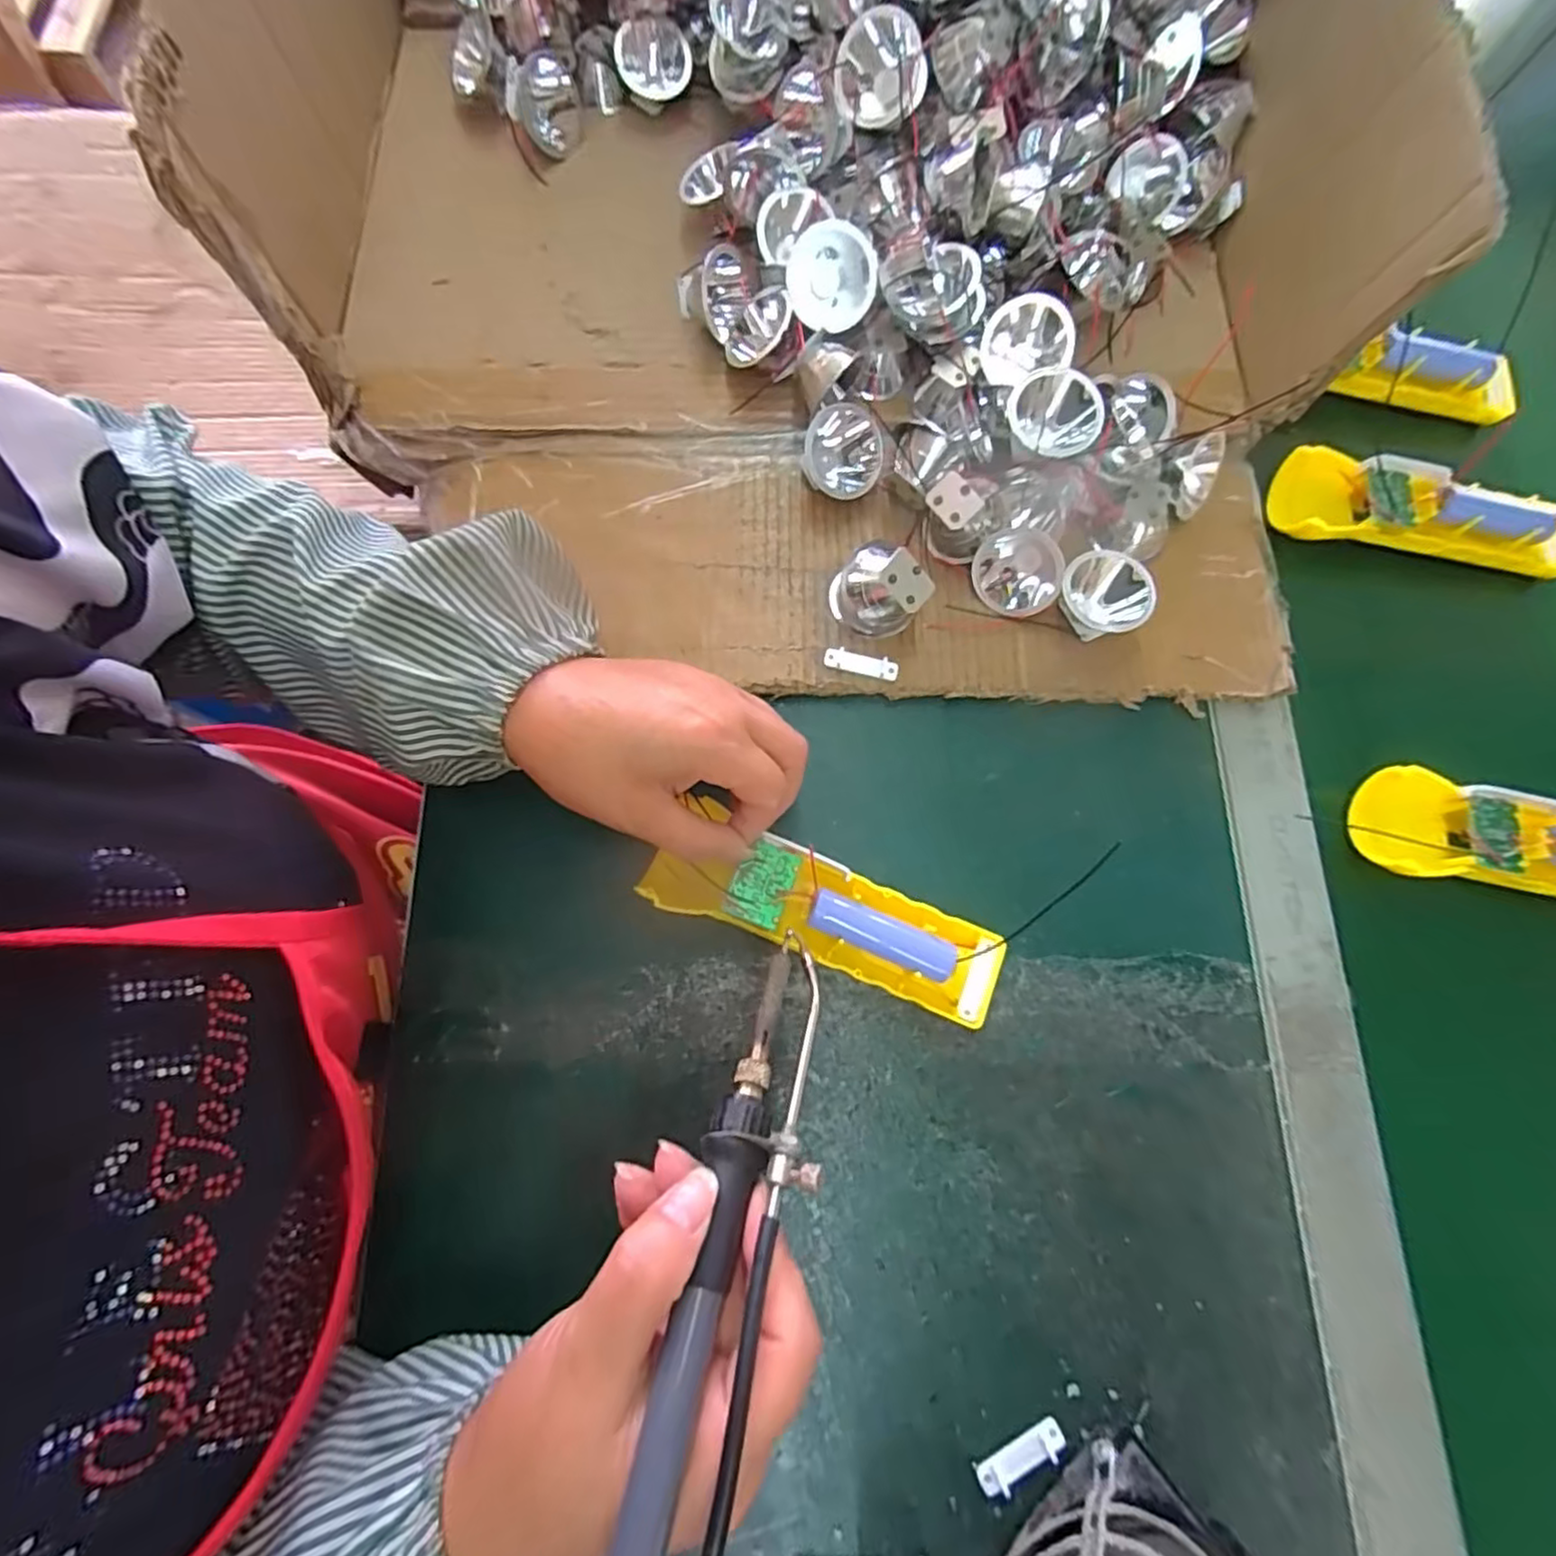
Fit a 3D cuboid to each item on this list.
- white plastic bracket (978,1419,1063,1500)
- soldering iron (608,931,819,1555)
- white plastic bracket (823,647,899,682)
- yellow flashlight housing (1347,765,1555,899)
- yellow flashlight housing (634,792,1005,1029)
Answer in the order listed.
[{"bbox_3d":[0.096,0.269,0.272,0.037,0.005,0.010,-27,78,-8],"label":"white plastic bracket"},{"bbox_3d":[-0.012,0.138,0.199,0.031,0.018,0.207,15,50,2],"label":"soldering iron"},{"bbox_3d":[0.042,-0.057,0.348,0.037,0.006,0.011,11,76,1],"label":"white plastic bracket"},{"bbox_3d":[0.361,0.030,0.330,0.170,0.023,0.050,8,76,1],"label":"yellow flashlight housing"},{"bbox_3d":[0.022,0.060,0.303,0.158,0.018,0.045,19,76,-1],"label":"yellow flashlight housing"}]

